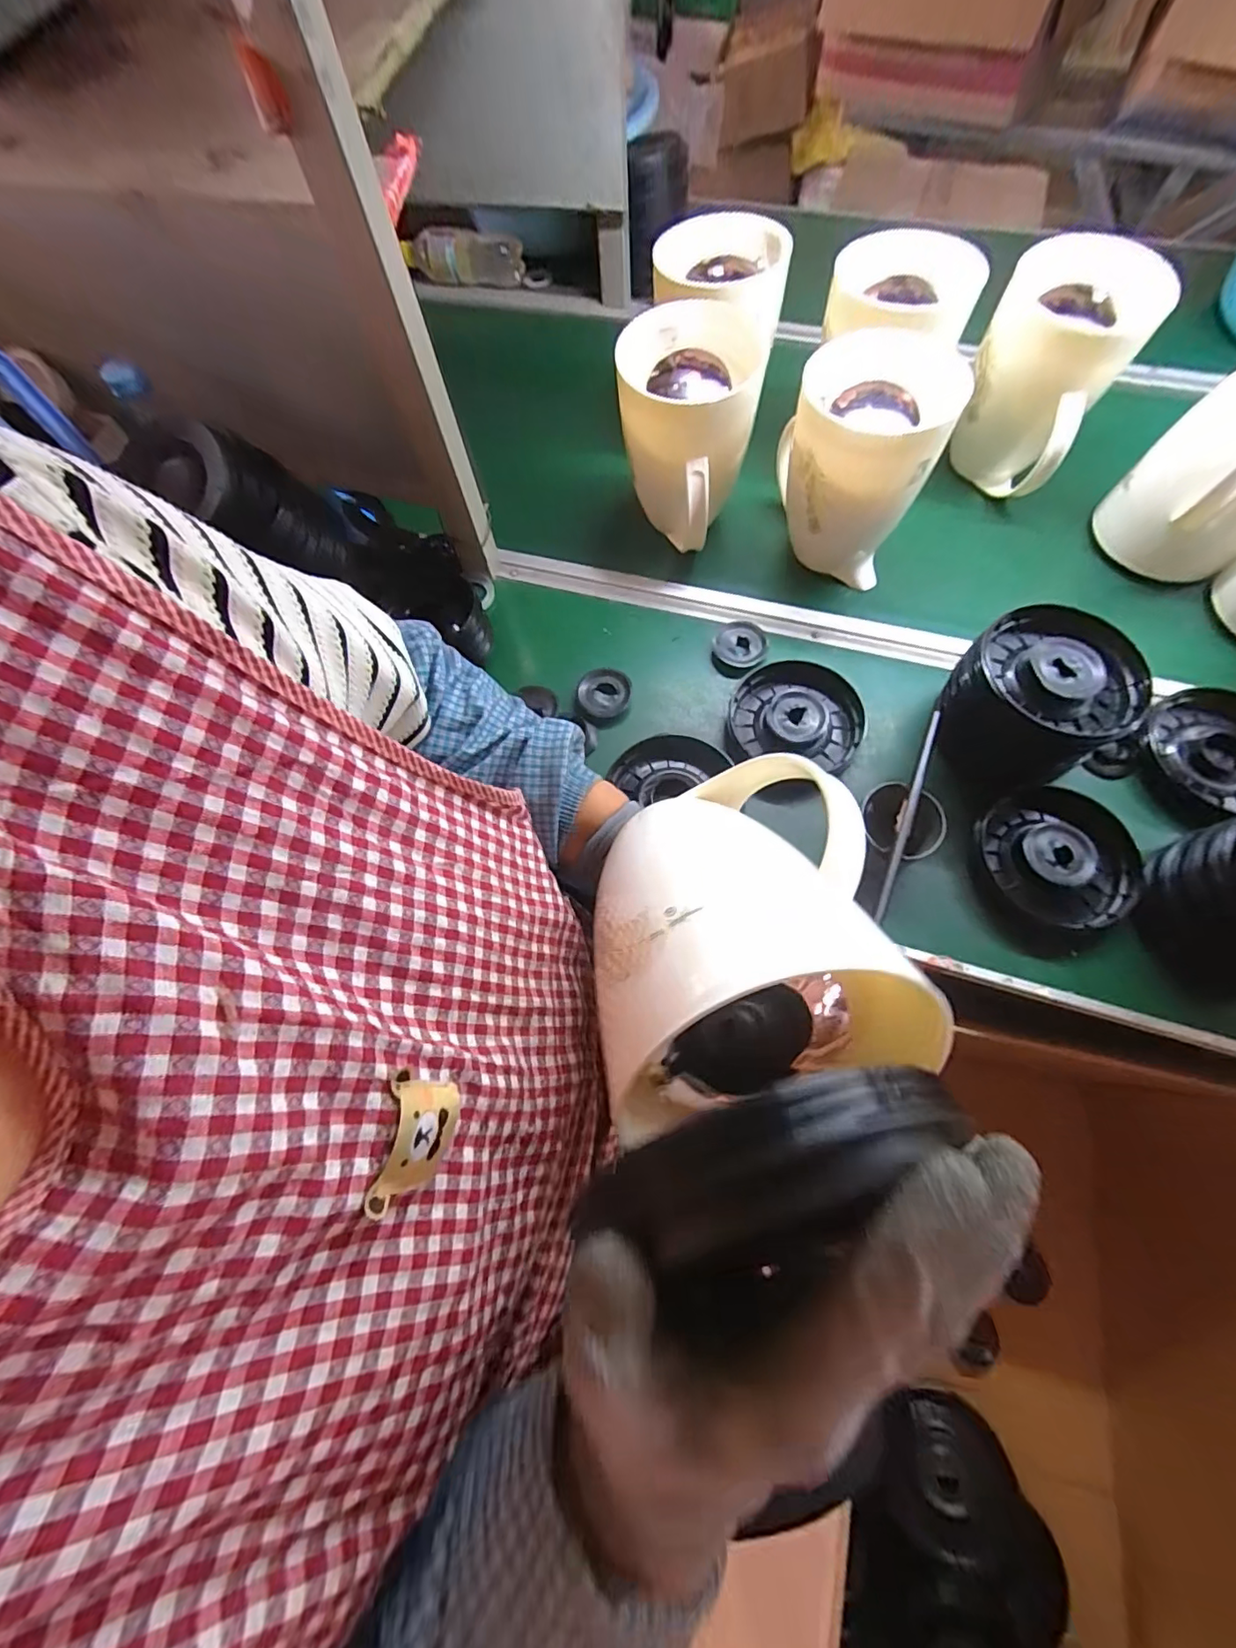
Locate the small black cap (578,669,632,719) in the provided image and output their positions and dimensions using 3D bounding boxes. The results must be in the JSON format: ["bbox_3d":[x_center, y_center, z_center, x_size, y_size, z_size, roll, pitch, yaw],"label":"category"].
[{"bbox_3d":[-0.014,-0.147,0.606,0.054,0.022,0.053,-1,68,2],"label":"small black cap"}]

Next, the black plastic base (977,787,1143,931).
[{"bbox_3d":[0.417,0.030,0.517,0.127,0.031,0.137,-1,68,2],"label":"black plastic base"}]

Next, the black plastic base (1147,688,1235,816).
[{"bbox_3d":[0.614,-0.072,0.544,0.115,0.032,0.129,-6,67,0],"label":"black plastic base"}]

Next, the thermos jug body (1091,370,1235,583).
[{"bbox_3d":[0.610,-0.358,0.555,0.120,0.218,0.127,-1,68,2],"label":"thermos jug body"}]

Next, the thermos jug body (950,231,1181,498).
[{"bbox_3d":[0.466,-0.491,0.611,0.145,0.213,0.130,29,72,14],"label":"thermos jug body"}]

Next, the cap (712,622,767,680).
[{"bbox_3d":[0.138,-0.199,0.621,0.057,0.019,0.068,16,69,9],"label":"cap"}]

